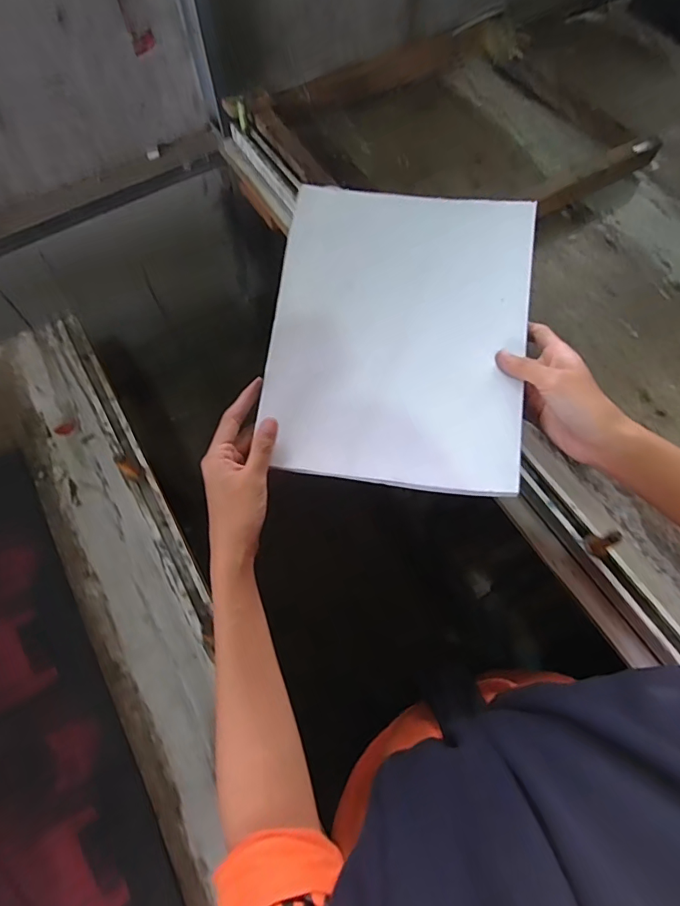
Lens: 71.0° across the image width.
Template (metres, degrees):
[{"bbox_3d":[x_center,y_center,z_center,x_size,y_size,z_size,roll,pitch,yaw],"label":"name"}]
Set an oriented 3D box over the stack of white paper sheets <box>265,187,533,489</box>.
[{"bbox_3d":[0.051,-0.105,0.412,0.214,0.017,0.260,7,81,3],"label":"stack of white paper sheets"}]

